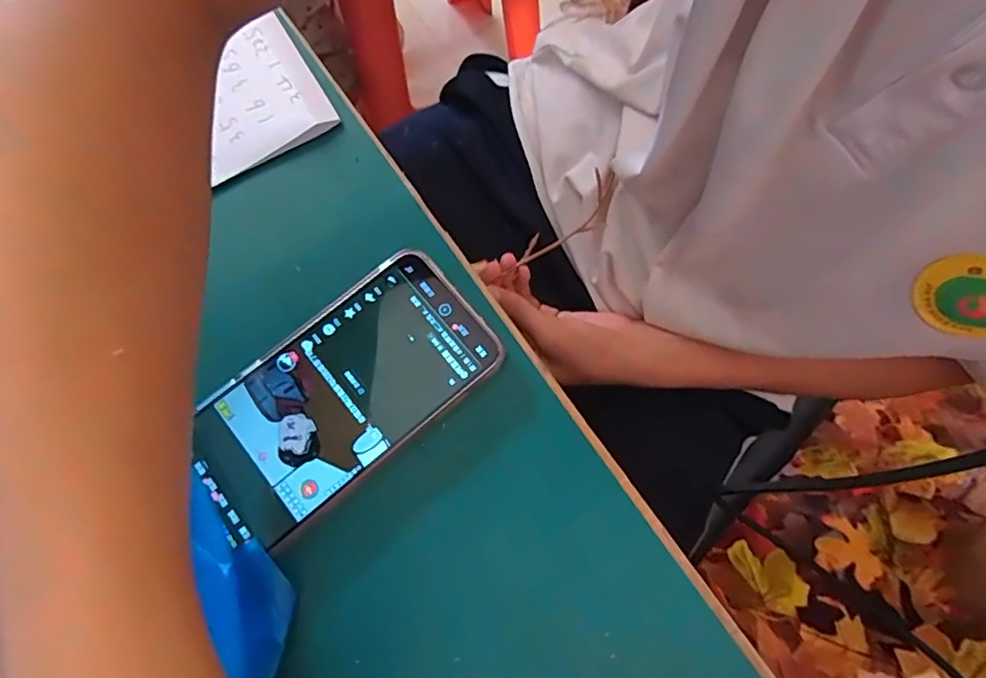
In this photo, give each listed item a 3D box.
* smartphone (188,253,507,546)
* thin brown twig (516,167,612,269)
[{"bbox_3d":[-0.071,0.024,0.266,0.145,0.004,0.076,-38,78,-9],"label":"smartphone"},{"bbox_3d":[0.058,-0.085,0.409,0.085,0.022,0.029,-40,78,5],"label":"thin brown twig"}]

